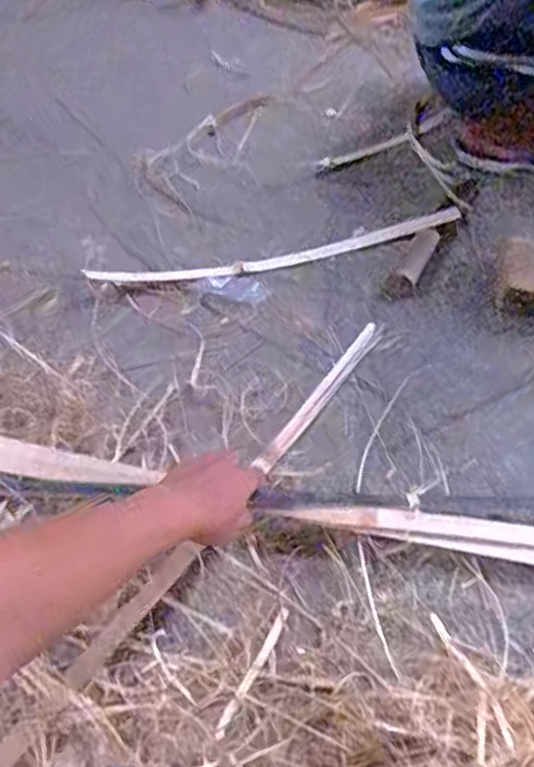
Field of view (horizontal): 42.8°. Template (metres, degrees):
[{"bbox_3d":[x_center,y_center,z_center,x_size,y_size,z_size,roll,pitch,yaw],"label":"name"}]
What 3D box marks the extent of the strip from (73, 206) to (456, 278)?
[{"bbox_3d":[0.026,-0.191,0.950,0.547,0.040,0.046,-13,55,-12],"label":"strip"}]

